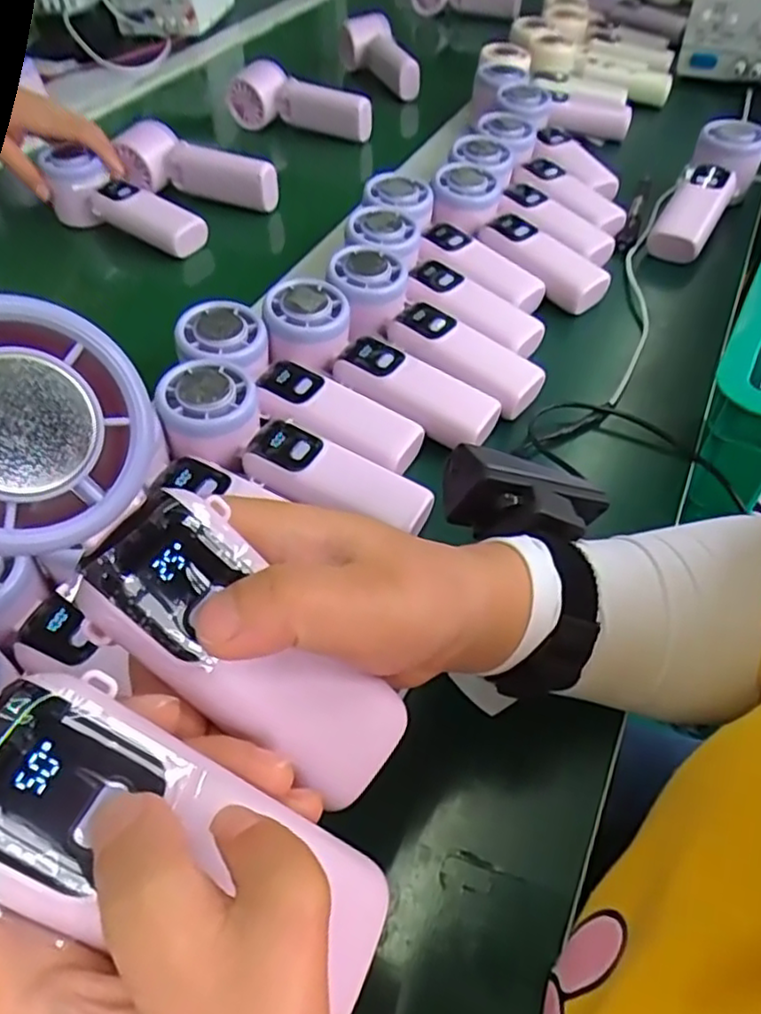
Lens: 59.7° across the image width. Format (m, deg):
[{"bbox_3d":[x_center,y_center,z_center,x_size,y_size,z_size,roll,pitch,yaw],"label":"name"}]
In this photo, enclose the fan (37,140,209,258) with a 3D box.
[{"bbox_3d":[-0.229,-0.274,0.591,0.158,0.053,0.040,23,54,18],"label":"fan"}]

